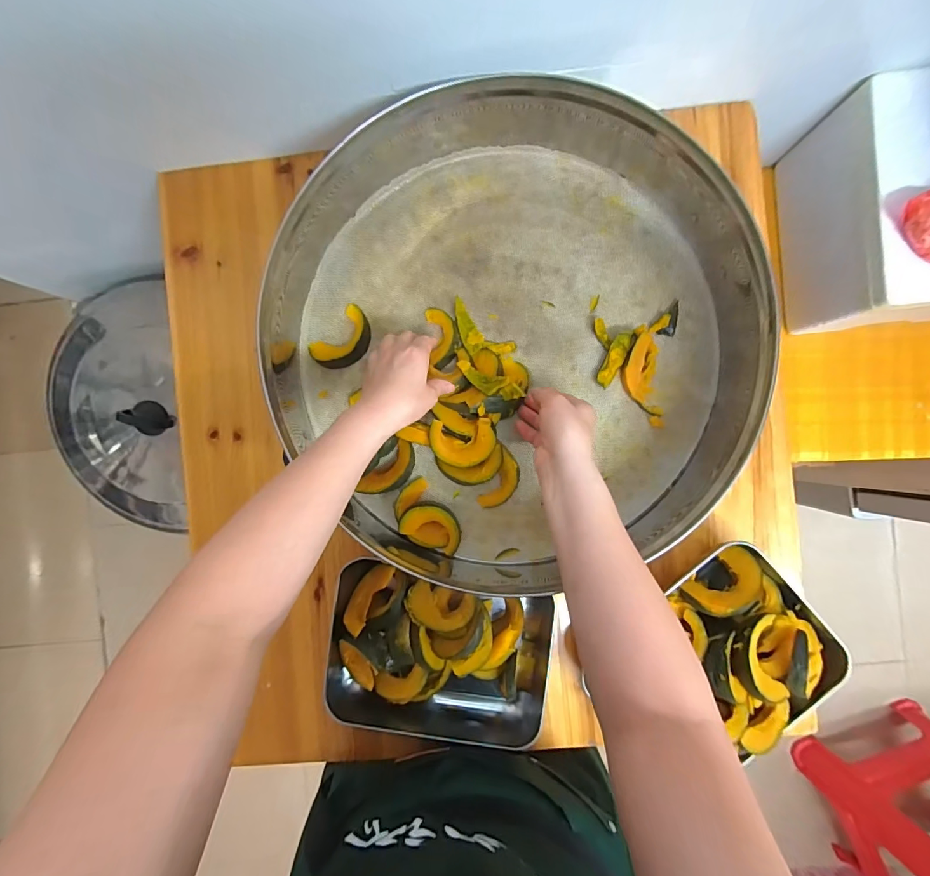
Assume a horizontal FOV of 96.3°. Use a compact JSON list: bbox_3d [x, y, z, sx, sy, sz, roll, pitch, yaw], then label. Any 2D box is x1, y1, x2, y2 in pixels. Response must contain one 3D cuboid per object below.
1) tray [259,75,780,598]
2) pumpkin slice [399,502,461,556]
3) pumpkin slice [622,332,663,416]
[{"bbox_3d":[0.044,-0.110,0.462,0.495,0.113,0.522,0,90,2],"label":"tray"},{"bbox_3d":[-0.038,0.104,0.498,0.073,0.018,0.049,30,80,-9],"label":"pumpkin slice"},{"bbox_3d":[0.209,-0.073,0.492,0.041,0.024,0.092,-6,90,2],"label":"pumpkin slice"}]

